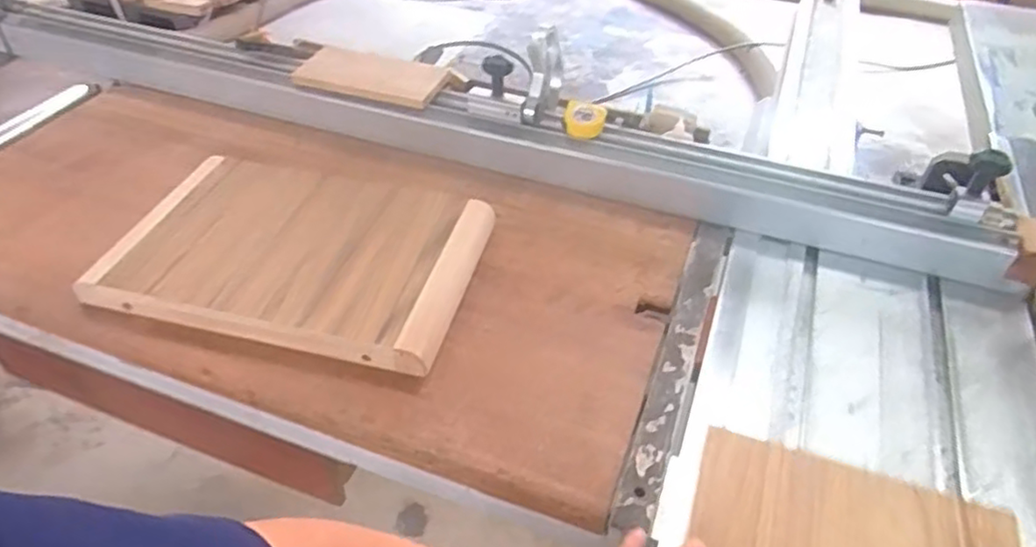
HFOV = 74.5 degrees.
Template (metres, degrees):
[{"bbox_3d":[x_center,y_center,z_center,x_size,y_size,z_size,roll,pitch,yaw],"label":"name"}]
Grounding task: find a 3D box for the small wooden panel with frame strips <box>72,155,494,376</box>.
[{"bbox_3d":[-0.287,-0.032,0.914,0.460,0.056,0.313,12,45,11],"label":"small wooden panel with frame strips"}]

